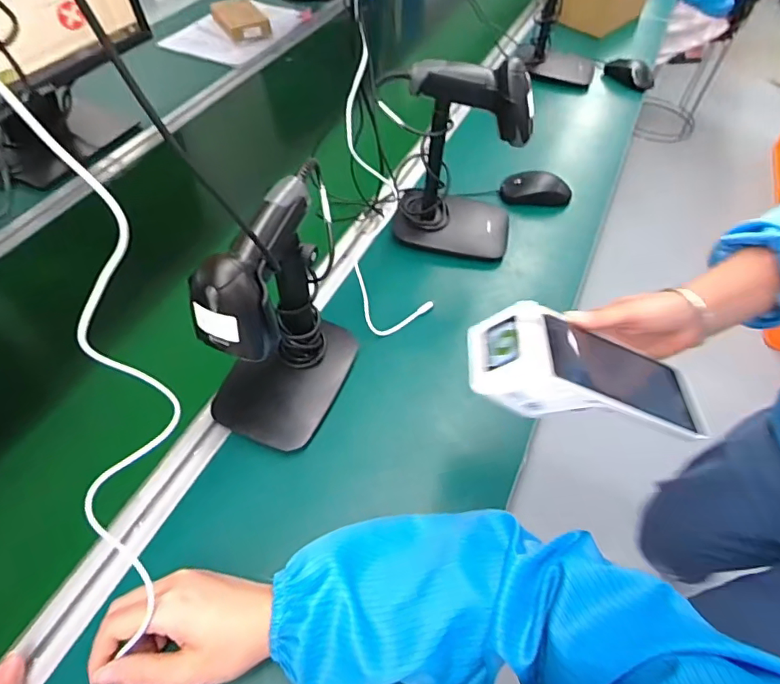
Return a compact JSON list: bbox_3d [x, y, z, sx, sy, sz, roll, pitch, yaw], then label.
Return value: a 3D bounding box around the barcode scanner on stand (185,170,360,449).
[{"bbox_3d":[-0.109,-0.025,0.480,0.109,0.225,0.154,21,56,12],"label":"barcode scanner on stand"}]

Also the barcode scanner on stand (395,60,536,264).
[{"bbox_3d":[0.096,-0.233,0.645,0.155,0.236,0.088,10,54,4],"label":"barcode scanner on stand"}]

